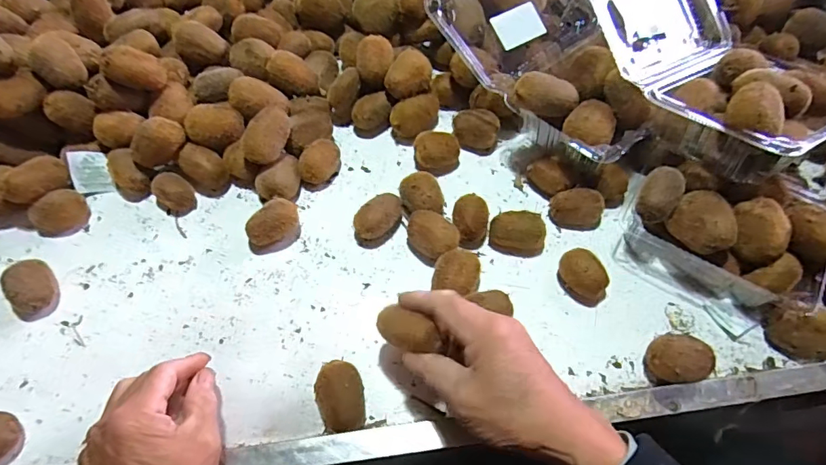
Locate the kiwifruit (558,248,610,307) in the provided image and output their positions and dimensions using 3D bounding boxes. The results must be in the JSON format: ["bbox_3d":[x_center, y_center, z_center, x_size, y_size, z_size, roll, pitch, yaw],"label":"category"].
[{"bbox_3d":[0.161,0.041,0.446,0.035,0.031,0.050,-30,63,-18],"label":"kiwifruit"}]

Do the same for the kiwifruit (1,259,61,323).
[{"bbox_3d":[-0.357,0.051,0.444,0.035,0.032,0.052,-23,61,-15],"label":"kiwifruit"}]

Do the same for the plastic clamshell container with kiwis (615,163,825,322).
[{"bbox_3d":[0.295,-0.009,0.447,0.171,0.089,0.114,29,62,17],"label":"plastic clamshell container with kiwis"}]

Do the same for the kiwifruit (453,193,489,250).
[{"bbox_3d":[0.058,-0.011,0.481,0.035,0.031,0.046,9,58,5],"label":"kiwifruit"}]

